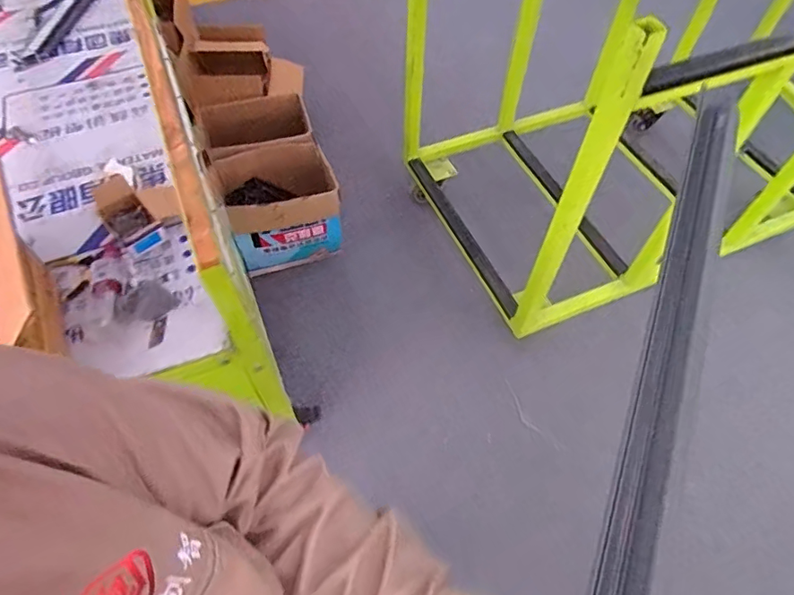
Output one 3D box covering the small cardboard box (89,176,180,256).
[{"bbox_3d":[-0.557,-0.200,1.099,0.144,0.064,0.228,-37,66,-21],"label":"small cardboard box"}]

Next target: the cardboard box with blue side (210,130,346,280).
[{"bbox_3d":[-0.386,-0.304,1.714,0.353,0.337,0.265,-16,60,-10],"label":"cardboard box with blue side"}]

